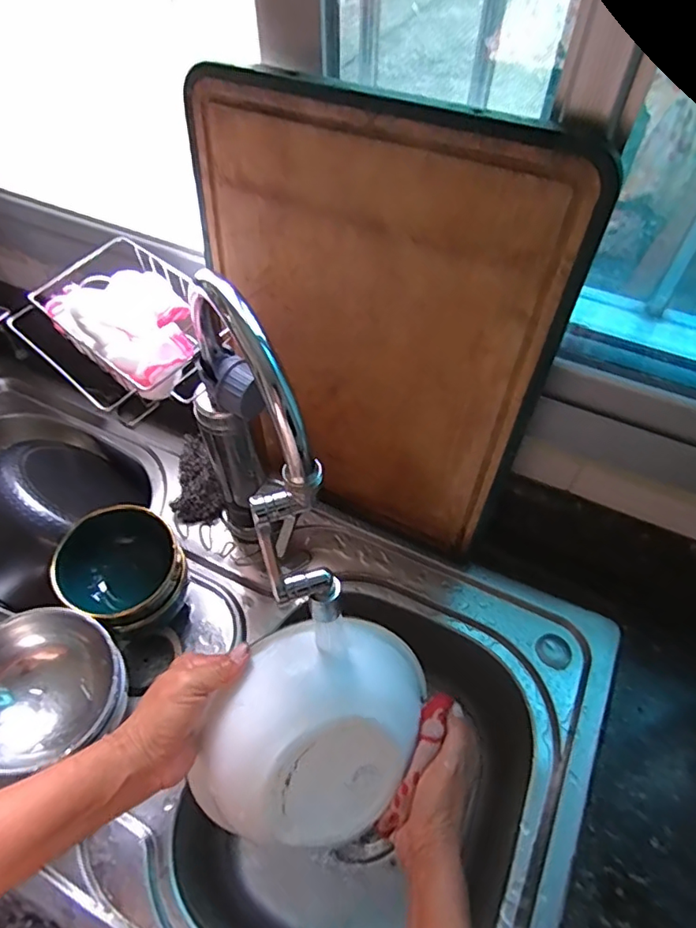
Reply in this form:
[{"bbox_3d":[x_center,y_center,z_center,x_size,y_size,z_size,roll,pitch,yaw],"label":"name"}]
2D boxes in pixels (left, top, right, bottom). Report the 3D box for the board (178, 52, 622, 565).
[{"bbox_3d":[0.013,-0.091,0.474,0.290,0.394,0.018,23,50,16],"label":"board"}]

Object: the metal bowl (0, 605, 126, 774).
[{"bbox_3d":[-0.250,0.184,0.456,0.124,0.058,0.111,-15,55,-12],"label":"metal bowl"}]

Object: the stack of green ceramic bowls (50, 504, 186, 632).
[{"bbox_3d":[-0.209,0.109,0.529,0.101,0.097,0.102,33,59,22],"label":"stack of green ceramic bowls"}]

